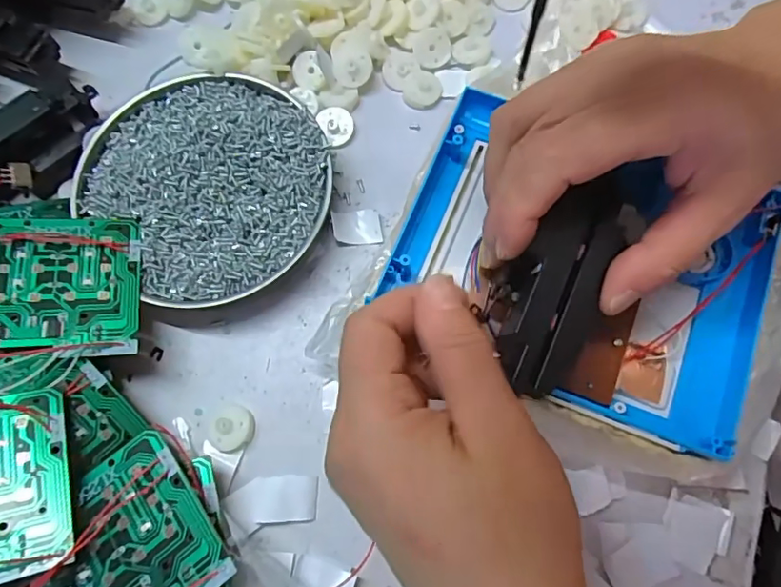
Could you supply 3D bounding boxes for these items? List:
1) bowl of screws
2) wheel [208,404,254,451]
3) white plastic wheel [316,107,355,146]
[{"bbox_3d":[-0.097,-0.061,0.294,0.121,0.030,0.129,-1,73,2],"label":"bowl of screws"},{"bbox_3d":[-0.079,0.066,0.265,0.022,0.009,0.022,-1,73,2],"label":"wheel"},{"bbox_3d":[-0.032,-0.100,0.314,0.019,0.008,0.023,-21,74,-4],"label":"white plastic wheel"}]

